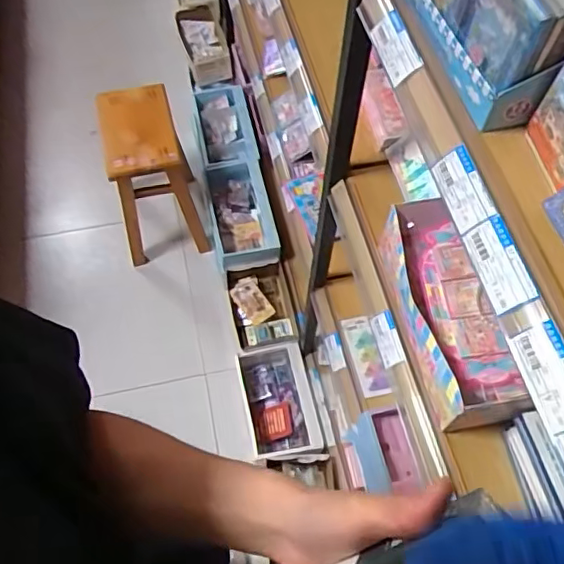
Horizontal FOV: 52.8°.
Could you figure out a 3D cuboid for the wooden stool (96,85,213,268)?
[{"bbox_3d":[-0.400,-0.309,1.727,0.229,0.432,0.354,-17,62,-10],"label":"wooden stool"}]

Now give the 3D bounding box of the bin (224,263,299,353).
[{"bbox_3d":[-0.054,0.092,1.693,0.185,0.136,0.261,-11,62,-7],"label":"bin"}]

